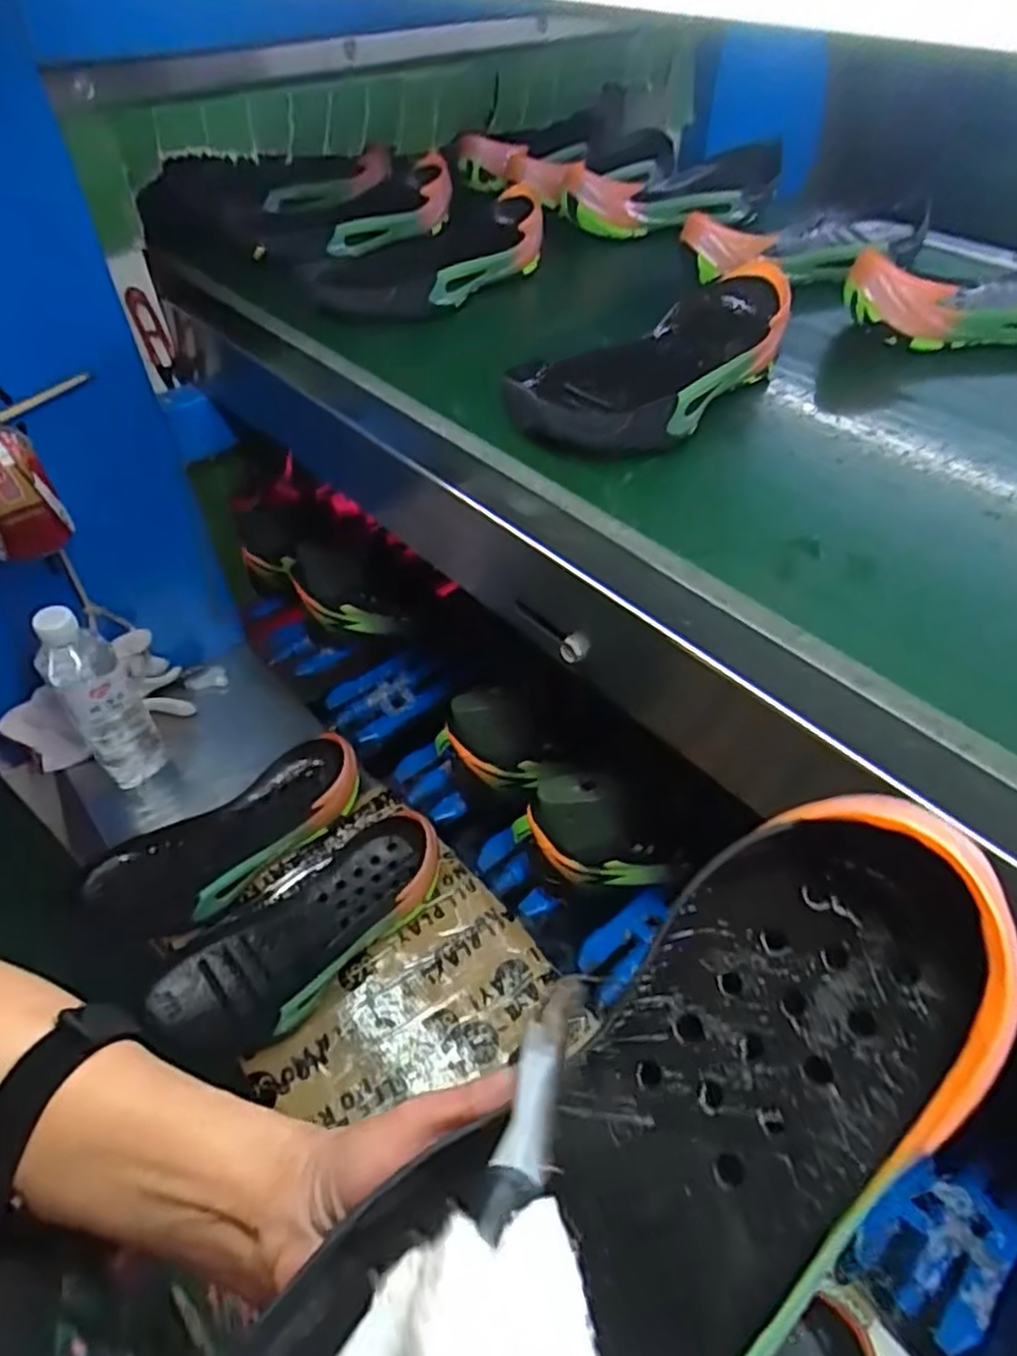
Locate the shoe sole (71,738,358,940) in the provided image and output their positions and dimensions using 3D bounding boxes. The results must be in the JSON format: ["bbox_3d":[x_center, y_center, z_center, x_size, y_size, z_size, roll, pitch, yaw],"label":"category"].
[{"bbox_3d":[-0.261,0.150,0.684,0.265,0.046,0.107,-26,51,-24],"label":"shoe sole"}]

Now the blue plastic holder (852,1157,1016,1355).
[{"bbox_3d":[0.319,0.405,0.535,0.125,0.016,0.088,-30,52,-27],"label":"blue plastic holder"}]

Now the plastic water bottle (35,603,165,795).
[{"bbox_3d":[-0.386,0.025,0.699,0.061,0.219,0.053,-31,53,-28],"label":"plastic water bottle"}]

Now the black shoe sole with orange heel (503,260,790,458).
[{"bbox_3d":[0.111,-0.230,0.529,0.267,0.054,0.109,-34,54,-30],"label":"black shoe sole with orange heel"}]

